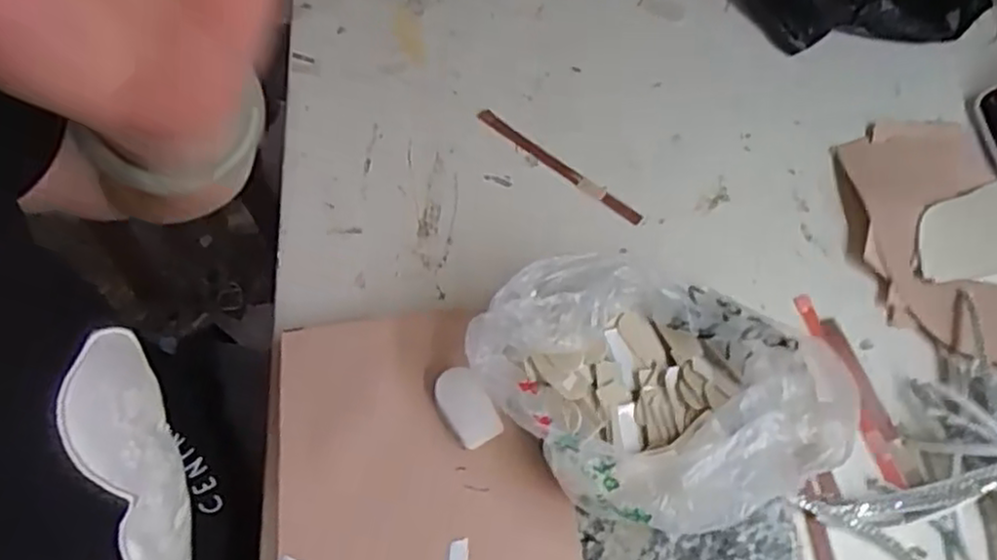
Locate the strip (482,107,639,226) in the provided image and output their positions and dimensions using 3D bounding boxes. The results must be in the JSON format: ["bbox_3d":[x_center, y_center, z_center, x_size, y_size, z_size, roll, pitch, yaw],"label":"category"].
[{"bbox_3d":[0.043,-0.081,0.505,0.137,0.008,0.011,37,69,12],"label":"strip"}]

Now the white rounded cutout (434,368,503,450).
[{"bbox_3d":[-0.017,0.070,0.395,0.026,0.004,0.044,-33,73,3],"label":"white rounded cutout"}]

